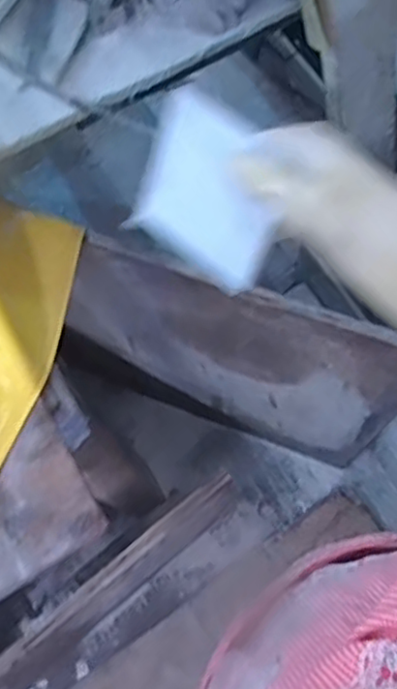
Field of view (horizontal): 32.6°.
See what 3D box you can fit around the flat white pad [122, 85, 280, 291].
[{"bbox_3d":[0.007,-0.103,0.459,0.106,0.111,0.005,36,44,18],"label":"flat white pad"}]

